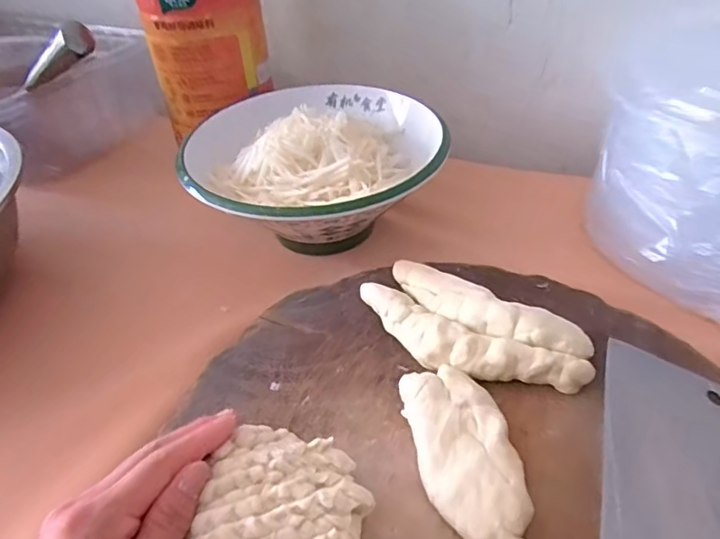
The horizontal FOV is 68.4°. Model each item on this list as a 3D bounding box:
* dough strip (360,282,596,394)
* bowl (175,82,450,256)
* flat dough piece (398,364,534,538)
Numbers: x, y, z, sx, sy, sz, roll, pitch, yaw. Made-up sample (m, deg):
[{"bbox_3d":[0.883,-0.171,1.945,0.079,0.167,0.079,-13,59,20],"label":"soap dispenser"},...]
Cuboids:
[{"bbox_3d":[0.062,0.048,0.341,0.158,0.026,0.042,20,47,25],"label":"dough strip"},{"bbox_3d":[-0.036,-0.085,0.497,0.208,0.104,0.212,-3,41,2],"label":"bowl"},{"bbox_3d":[0.057,0.101,0.286,0.051,0.021,0.111,-10,41,-6],"label":"flat dough piece"}]

